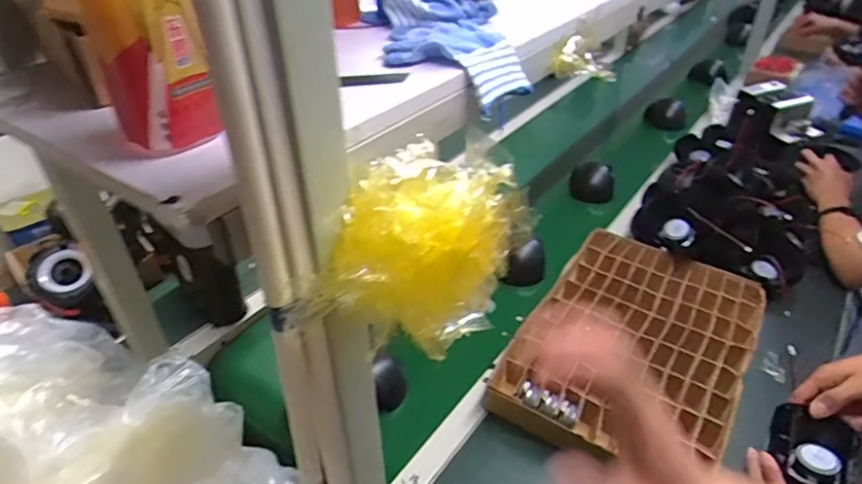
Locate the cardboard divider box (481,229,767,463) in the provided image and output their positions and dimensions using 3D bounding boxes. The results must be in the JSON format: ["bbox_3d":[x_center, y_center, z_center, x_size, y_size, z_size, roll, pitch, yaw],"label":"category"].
[{"bbox_3d":[0.322,0.156,0.883,0.311,0.070,0.446,22,42,27],"label":"cardboard divider box"}]

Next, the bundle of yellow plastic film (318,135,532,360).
[{"bbox_3d":[-0.002,-0.006,0.380,0.116,0.091,0.111,12,39,16],"label":"bundle of yellow plastic film"}]

